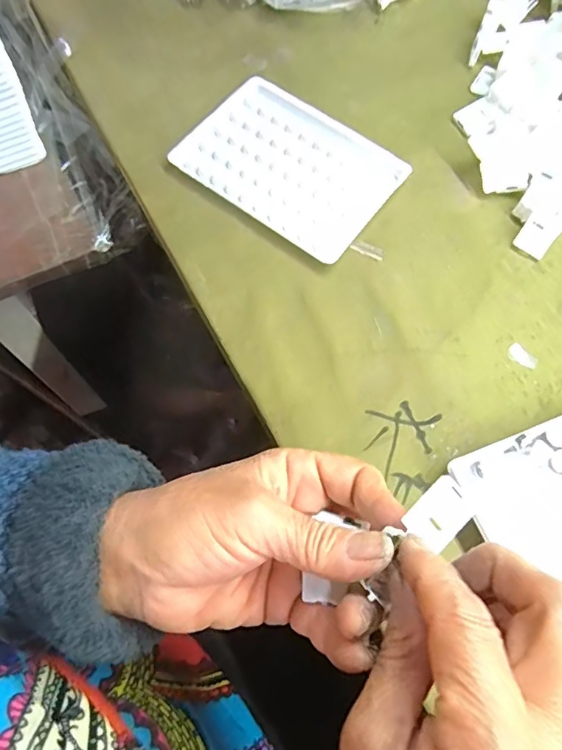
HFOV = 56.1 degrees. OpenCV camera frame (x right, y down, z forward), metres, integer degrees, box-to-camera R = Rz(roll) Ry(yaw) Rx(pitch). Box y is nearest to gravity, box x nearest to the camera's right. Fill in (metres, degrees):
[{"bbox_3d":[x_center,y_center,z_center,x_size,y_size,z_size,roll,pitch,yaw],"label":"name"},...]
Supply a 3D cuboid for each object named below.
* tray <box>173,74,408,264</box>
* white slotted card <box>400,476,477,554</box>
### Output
[{"bbox_3d":[0.007,-0.138,0.343,0.129,0.008,0.095,34,72,12],"label":"tray"},{"bbox_3d":[0.064,0.057,0.214,0.029,0.004,0.021,-40,92,-21],"label":"white slotted card"}]

